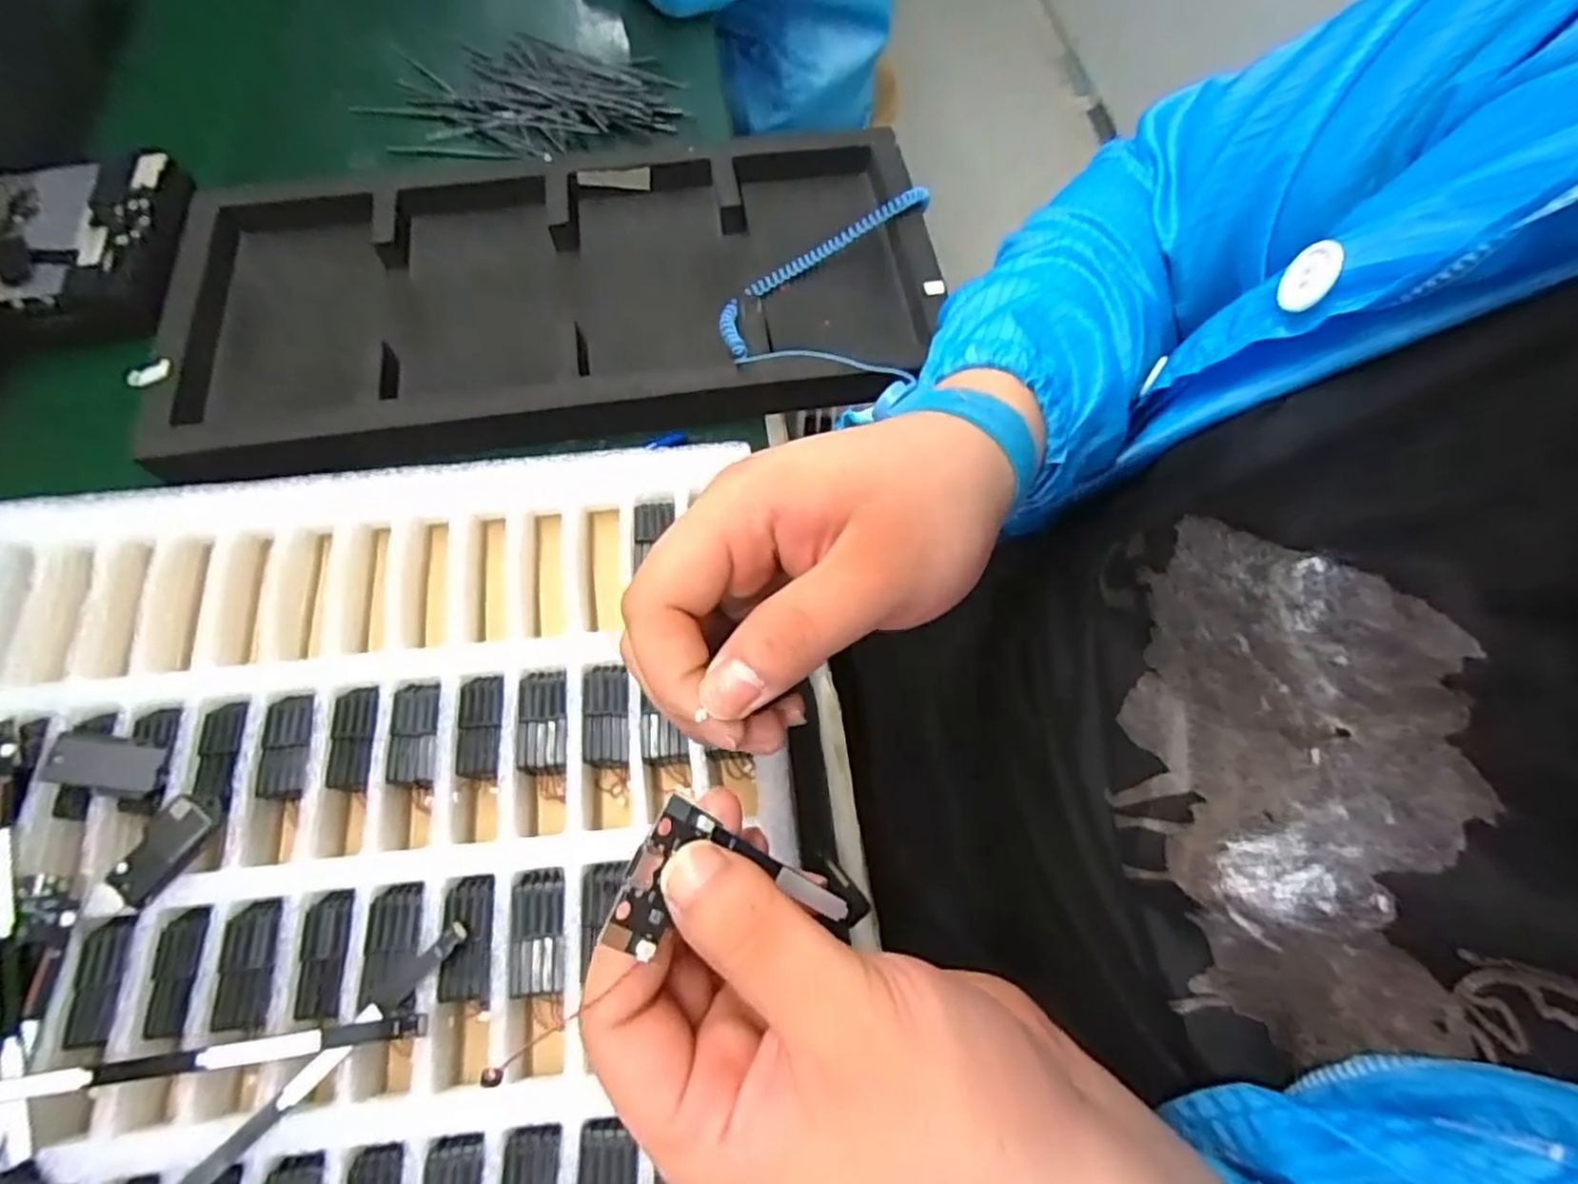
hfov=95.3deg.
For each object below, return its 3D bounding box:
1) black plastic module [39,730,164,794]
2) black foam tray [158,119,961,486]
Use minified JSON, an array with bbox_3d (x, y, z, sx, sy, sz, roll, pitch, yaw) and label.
[{"bbox_3d":[-0.258,0.065,0.272,0.037,0.004,0.019,12,62,-11],"label":"black plastic module"},{"bbox_3d":[-0.138,-0.204,0.454,0.459,0.047,0.236,-7,66,-1],"label":"black foam tray"}]

